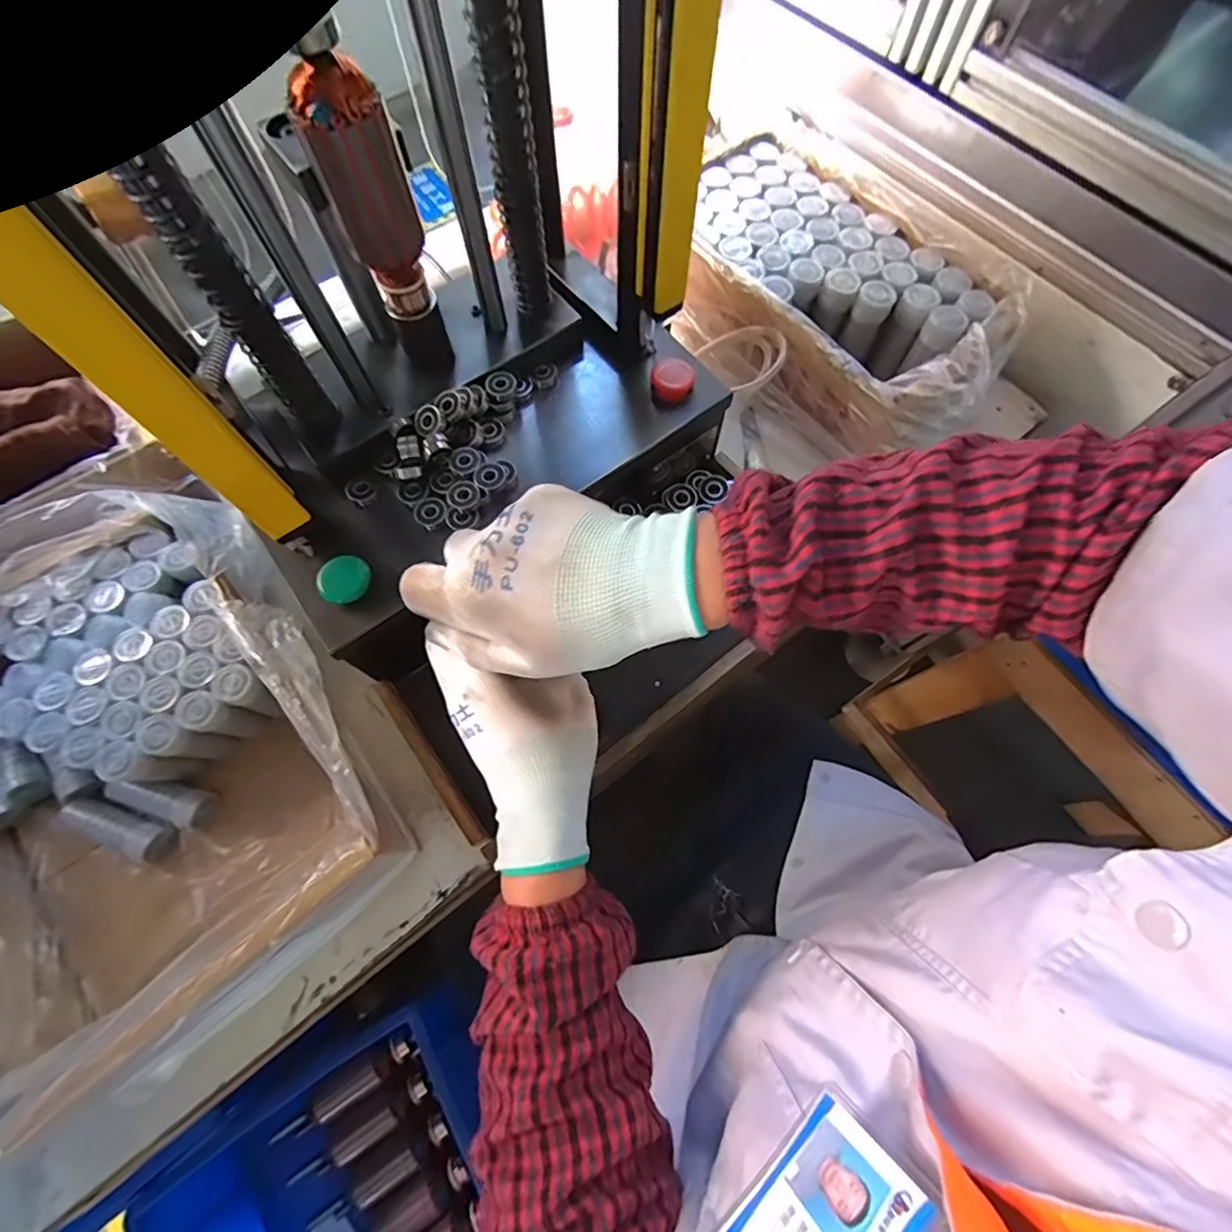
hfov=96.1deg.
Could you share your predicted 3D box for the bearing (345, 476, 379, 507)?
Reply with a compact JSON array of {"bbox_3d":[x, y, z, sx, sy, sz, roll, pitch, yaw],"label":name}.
[{"bbox_3d":[-0.207,-0.101,0.450,0.021,0.009,0.023,0,69,-1],"label":"bearing"}]

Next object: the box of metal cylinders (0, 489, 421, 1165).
[{"bbox_3d":[-0.367,0.112,0.436,0.289,0.114,0.386,-35,73,-13],"label":"box of metal cylinders"}]

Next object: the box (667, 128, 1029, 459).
[{"bbox_3d":[0.223,-0.339,0.602,0.219,0.115,0.373,-40,75,-14],"label":"box"}]

